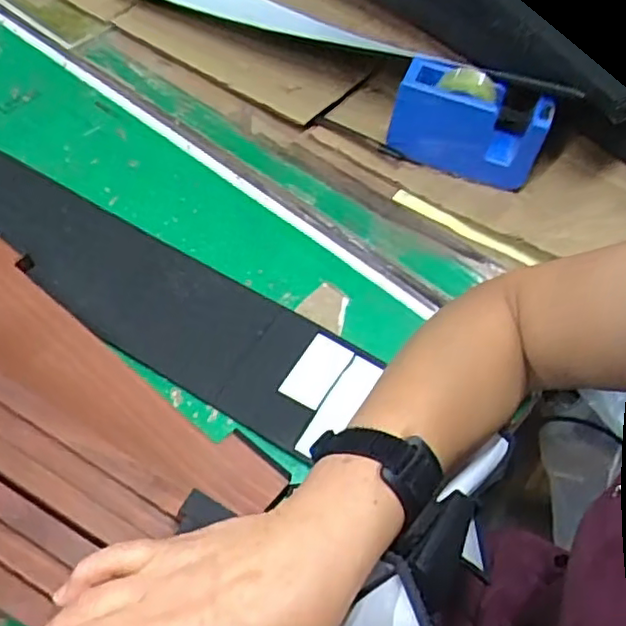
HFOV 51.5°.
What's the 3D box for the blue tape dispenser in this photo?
[{"bbox_3d":[0.139,-0.170,0.572,0.127,0.074,0.052,19,56,8],"label":"blue tape dispenser"}]

